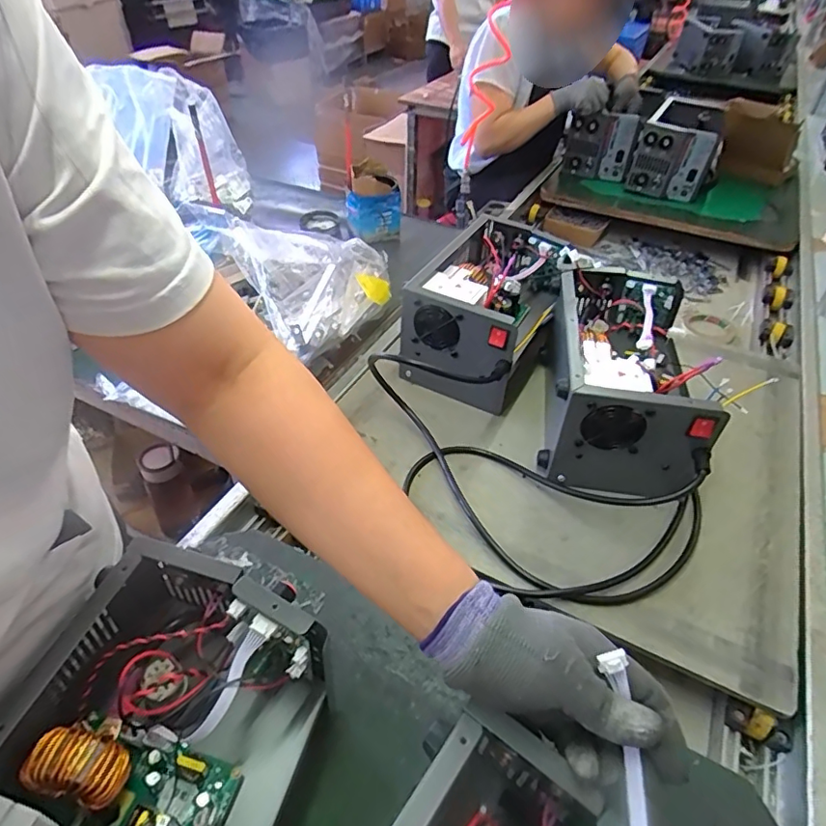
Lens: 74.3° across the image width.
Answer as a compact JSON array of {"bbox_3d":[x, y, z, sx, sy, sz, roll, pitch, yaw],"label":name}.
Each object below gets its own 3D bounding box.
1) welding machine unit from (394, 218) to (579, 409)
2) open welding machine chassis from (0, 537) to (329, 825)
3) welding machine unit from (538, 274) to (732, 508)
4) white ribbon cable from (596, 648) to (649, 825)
[{"bbox_3d":[0.113,-0.149,0.826,0.172,0.156,0.293,20,46,18],"label":"welding machine unit"},{"bbox_3d":[-0.176,0.239,0.346,0.157,0.121,0.263,12,44,10],"label":"open welding machine chassis"},{"bbox_3d":[0.265,-0.043,0.715,0.170,0.161,0.288,9,43,7],"label":"welding machine unit"},{"bbox_3d":[0.119,0.202,0.305,0.018,0.012,0.125,2,68,-2],"label":"white ribbon cable"}]

